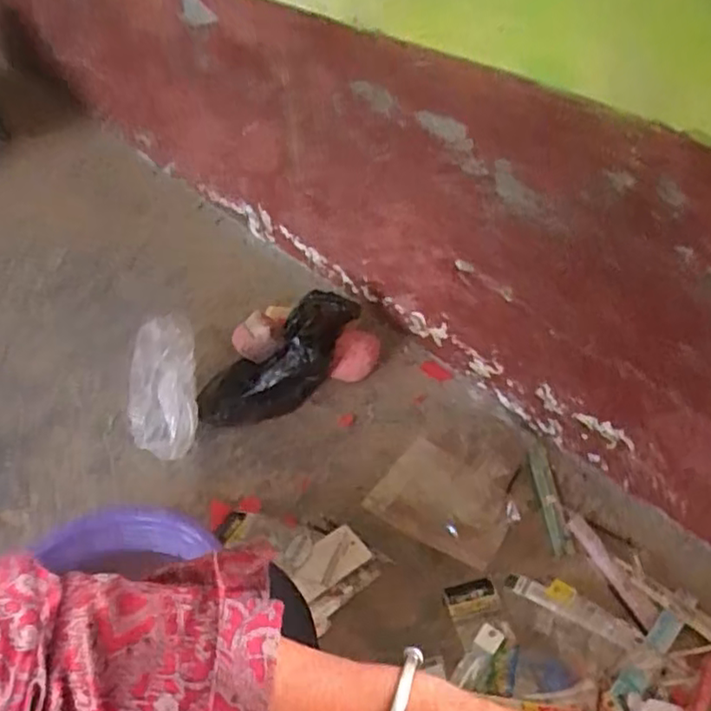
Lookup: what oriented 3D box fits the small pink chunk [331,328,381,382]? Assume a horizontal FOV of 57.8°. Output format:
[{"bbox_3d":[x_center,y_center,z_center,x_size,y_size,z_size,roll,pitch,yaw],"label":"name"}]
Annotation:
[{"bbox_3d":[0.000,0.002,1.067,0.080,0.082,0.043,-11,45,-8],"label":"small pink chunk"}]

